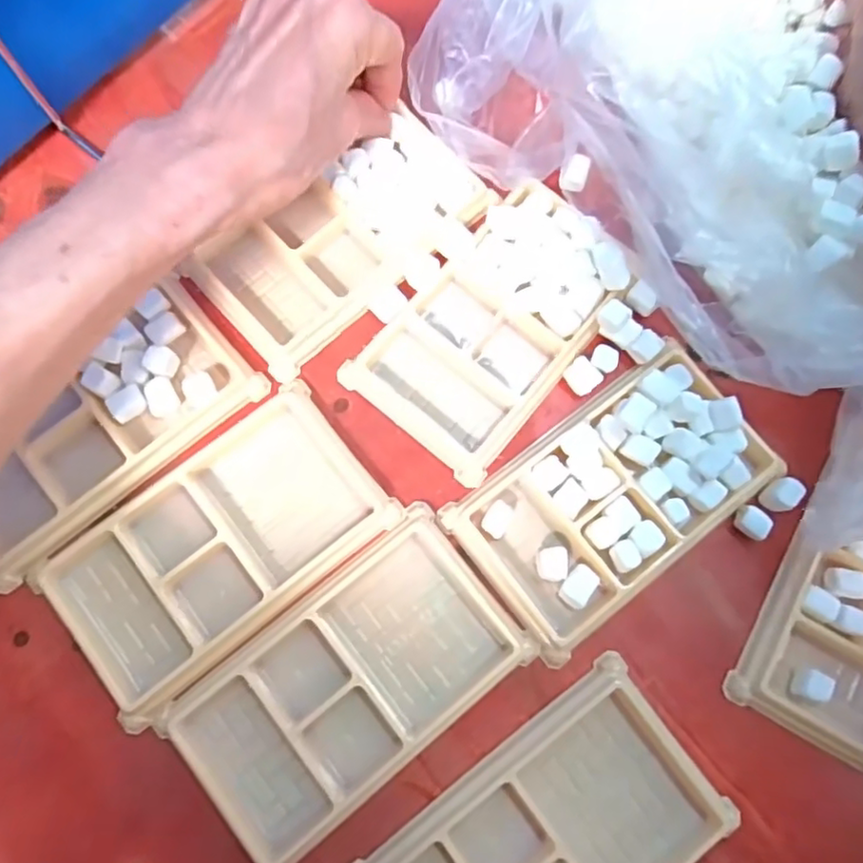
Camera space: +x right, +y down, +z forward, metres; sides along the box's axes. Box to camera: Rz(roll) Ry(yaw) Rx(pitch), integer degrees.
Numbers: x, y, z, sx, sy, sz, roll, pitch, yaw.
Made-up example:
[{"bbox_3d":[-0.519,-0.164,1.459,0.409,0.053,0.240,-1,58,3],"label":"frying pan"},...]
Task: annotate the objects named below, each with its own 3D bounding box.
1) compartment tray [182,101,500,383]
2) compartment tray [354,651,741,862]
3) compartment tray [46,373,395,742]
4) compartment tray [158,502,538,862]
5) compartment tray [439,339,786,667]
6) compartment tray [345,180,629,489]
[{"bbox_3d":[-0.041,-0.091,0.309,0.132,0.014,0.069,-40,82,-9],"label":"compartment tray"},{"bbox_3d":[0.044,0.162,0.251,0.133,0.012,0.076,-37,81,-8],"label":"compartment tray"},{"bbox_3d":[-0.087,0.048,0.272,0.134,0.012,0.079,-40,82,-9],"label":"compartment tray"},{"bbox_3d":[-0.032,0.102,0.263,0.135,0.015,0.076,-38,81,-9],"label":"compartment tray"},{"bbox_3d":[0.080,0.027,0.279,0.130,0.018,0.073,-35,81,-8],"label":"compartment tray"},{"bbox_3d":[0.031,-0.050,0.296,0.074,0.010,0.129,39,80,7],"label":"compartment tray"}]

